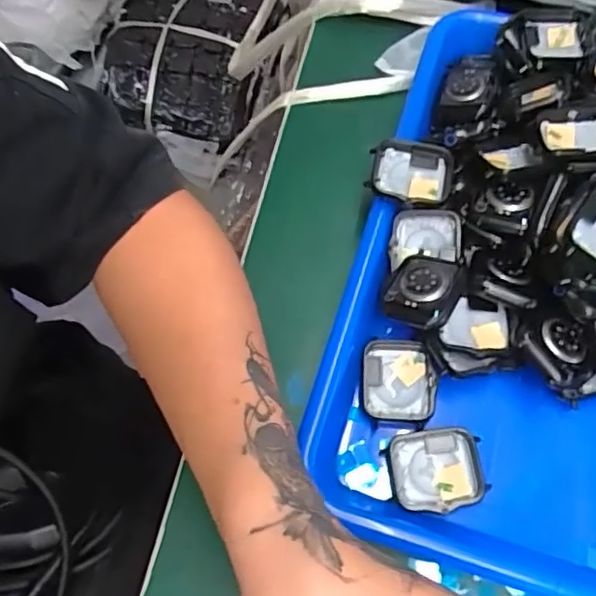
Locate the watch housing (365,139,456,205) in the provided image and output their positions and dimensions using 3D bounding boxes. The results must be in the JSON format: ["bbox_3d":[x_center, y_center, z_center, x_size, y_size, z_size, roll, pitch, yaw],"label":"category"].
[{"bbox_3d":[0.064,-0.068,0.336,0.046,0.015,0.037,6,67,4],"label":"watch housing"}]

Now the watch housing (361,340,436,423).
[{"bbox_3d":[0.053,0.045,0.315,0.037,0.010,0.042,5,67,4],"label":"watch housing"}]

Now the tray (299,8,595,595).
[{"bbox_3d":[0.159,-0.016,0.316,0.255,0.056,0.331,15,68,8],"label":"tray"}]

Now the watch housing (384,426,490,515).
[{"bbox_3d":[0.069,0.086,0.297,0.045,0.008,0.038,-8,67,-2],"label":"watch housing"}]

